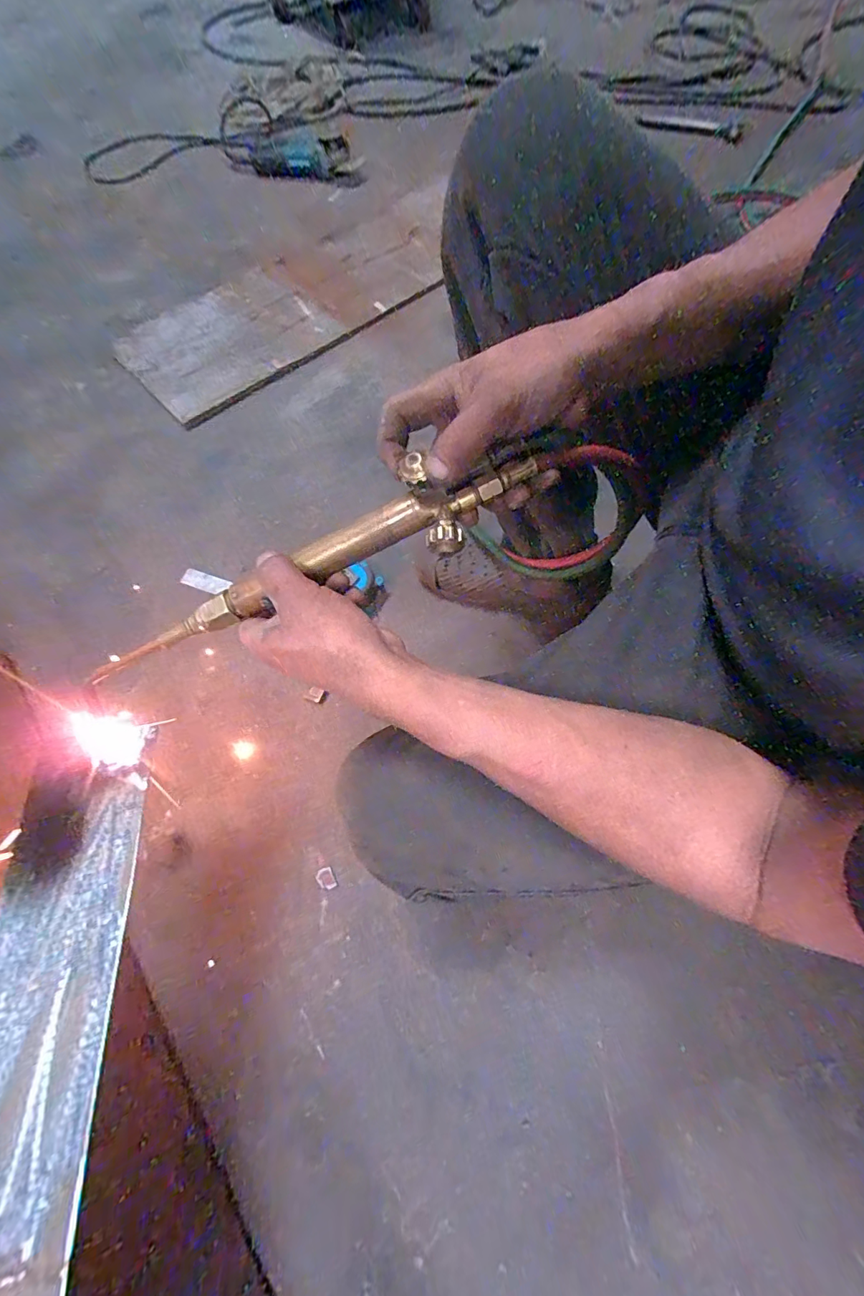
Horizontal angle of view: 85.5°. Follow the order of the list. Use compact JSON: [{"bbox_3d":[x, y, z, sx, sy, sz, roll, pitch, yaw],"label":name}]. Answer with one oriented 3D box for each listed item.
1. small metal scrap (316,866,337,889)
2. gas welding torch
[{"bbox_3d":[-0.125,0.273,0.553,0.019,0.004,0.025,-28,68,-13],"label":"small metal scrap"},{"bbox_3d":[-0.103,-0.051,0.334,0.363,0.040,0.051,-23,65,11],"label":"gas welding torch"}]

